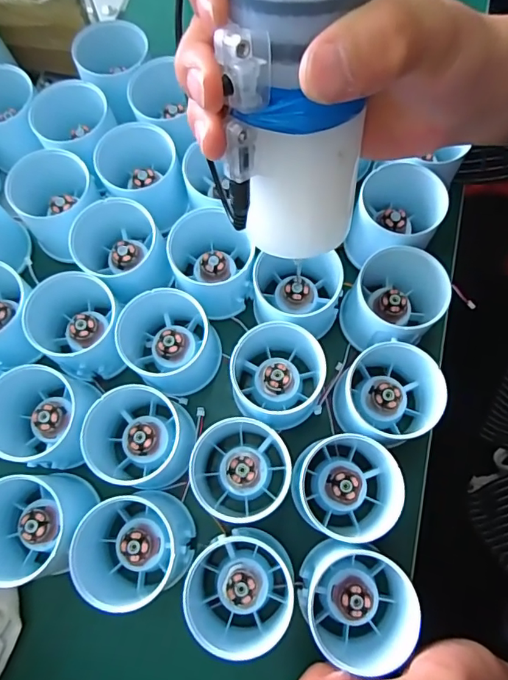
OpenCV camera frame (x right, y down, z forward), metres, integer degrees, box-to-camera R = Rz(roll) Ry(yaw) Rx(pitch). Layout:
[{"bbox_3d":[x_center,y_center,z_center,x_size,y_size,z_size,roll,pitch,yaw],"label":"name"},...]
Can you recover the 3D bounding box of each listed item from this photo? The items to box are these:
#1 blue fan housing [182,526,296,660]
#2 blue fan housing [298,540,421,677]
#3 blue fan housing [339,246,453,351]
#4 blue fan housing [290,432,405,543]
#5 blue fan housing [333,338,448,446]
[{"bbox_3d":[-0.008,0.128,0.242,0.051,0.049,0.056,0,73,1],"label":"blue fan housing"},{"bbox_3d":[0.050,0.130,0.241,0.048,0.050,0.050,0,73,1],"label":"blue fan housing"},{"bbox_3d":[0.083,-0.023,0.287,0.051,0.049,0.053,0,73,1],"label":"blue fan housing"},{"bbox_3d":[0.049,0.077,0.257,0.052,0.047,0.055,0,73,1],"label":"blue fan housing"},{"bbox_3d":[0.077,0.030,0.271,0.051,0.051,0.055,0,73,1],"label":"blue fan housing"}]

